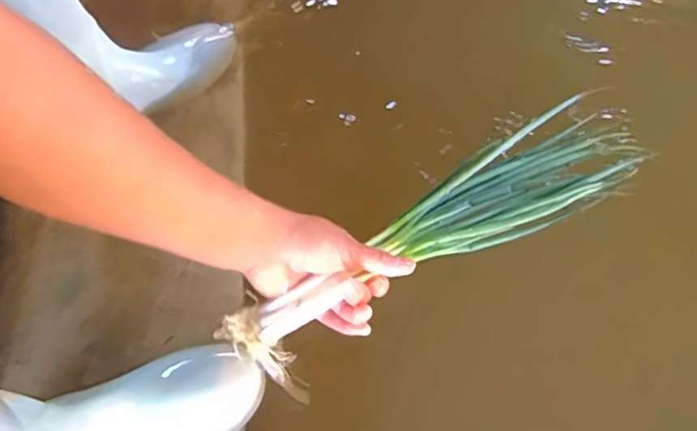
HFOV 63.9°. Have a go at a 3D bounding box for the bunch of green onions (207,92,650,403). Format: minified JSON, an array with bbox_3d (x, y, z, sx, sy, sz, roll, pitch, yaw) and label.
[{"bbox_3d":[0.090,0.012,0.518,0.432,0.054,0.105,-28,69,-17],"label":"bunch of green onions"}]

